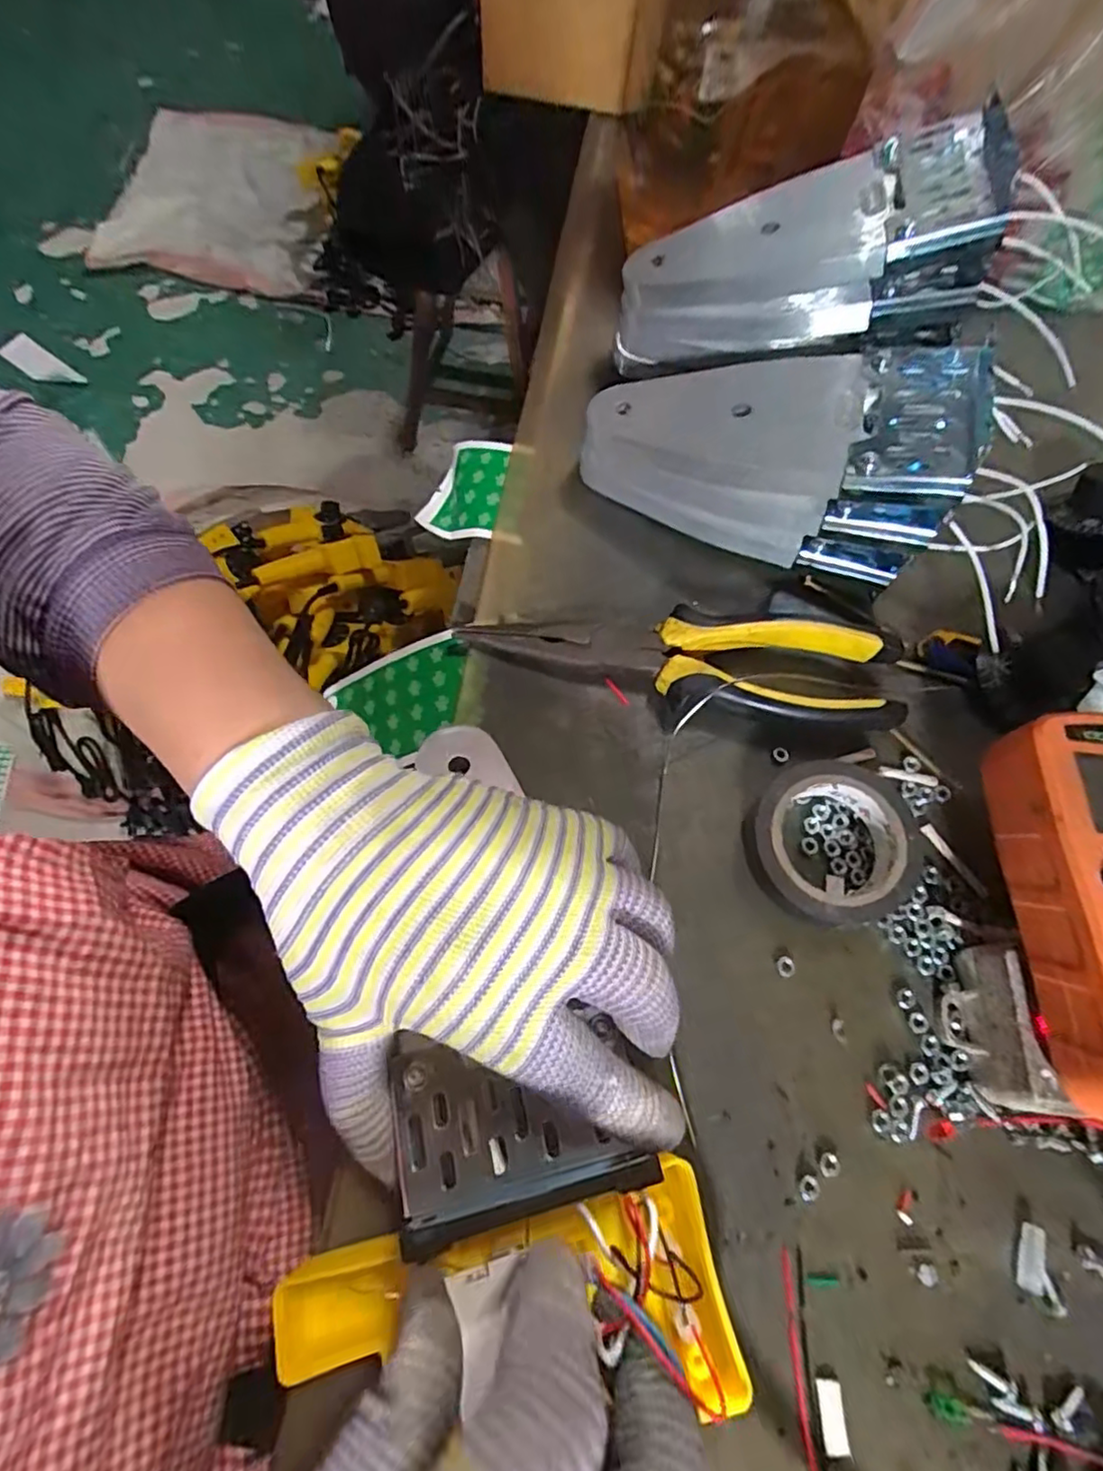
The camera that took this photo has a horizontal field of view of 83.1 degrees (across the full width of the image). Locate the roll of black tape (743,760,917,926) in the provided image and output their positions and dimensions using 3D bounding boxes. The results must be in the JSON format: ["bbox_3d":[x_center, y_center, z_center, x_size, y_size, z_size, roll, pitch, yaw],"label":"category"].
[{"bbox_3d":[0.109,0.043,0.247,0.056,0.024,0.061,0,68,-1],"label":"roll of black tape"}]

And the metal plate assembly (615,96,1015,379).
[{"bbox_3d":[0.111,-0.222,0.300,0.170,0.047,0.080,-3,67,21],"label":"metal plate assembly"}]

